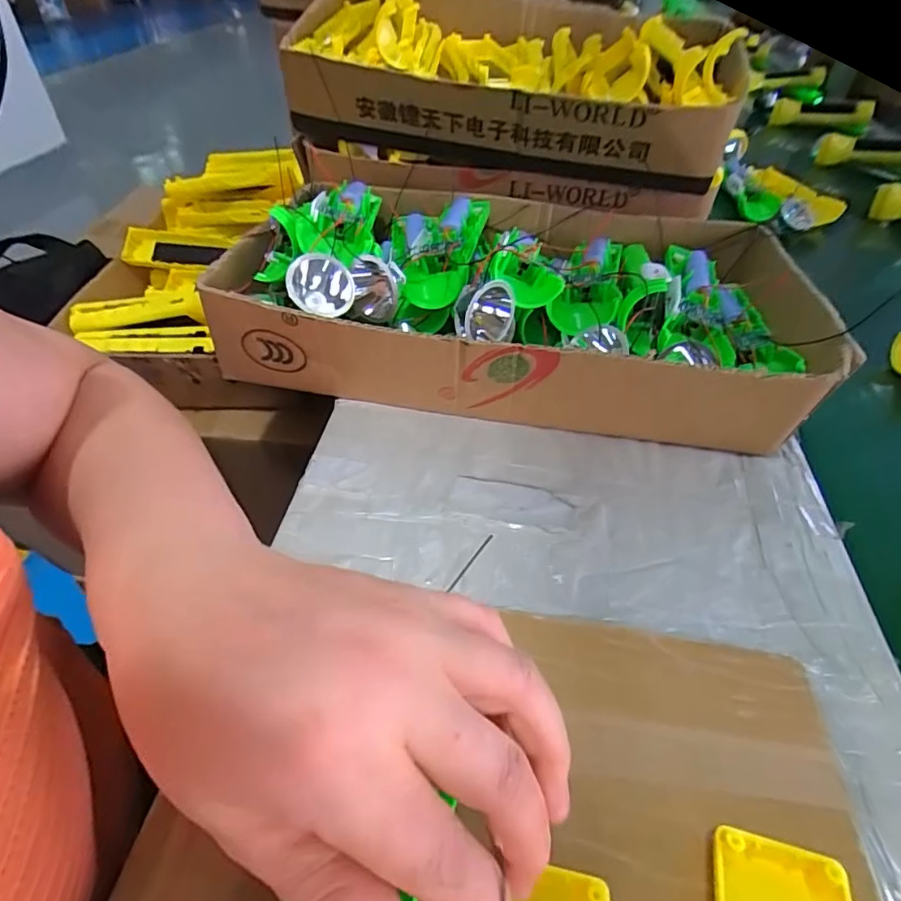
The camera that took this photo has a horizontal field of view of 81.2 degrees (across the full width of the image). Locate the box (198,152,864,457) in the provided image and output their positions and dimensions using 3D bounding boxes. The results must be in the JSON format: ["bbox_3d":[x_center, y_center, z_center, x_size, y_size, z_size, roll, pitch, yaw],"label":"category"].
[{"bbox_3d":[0.053,-0.123,0.417,0.410,0.092,0.230,11,46,6],"label":"box"}]

